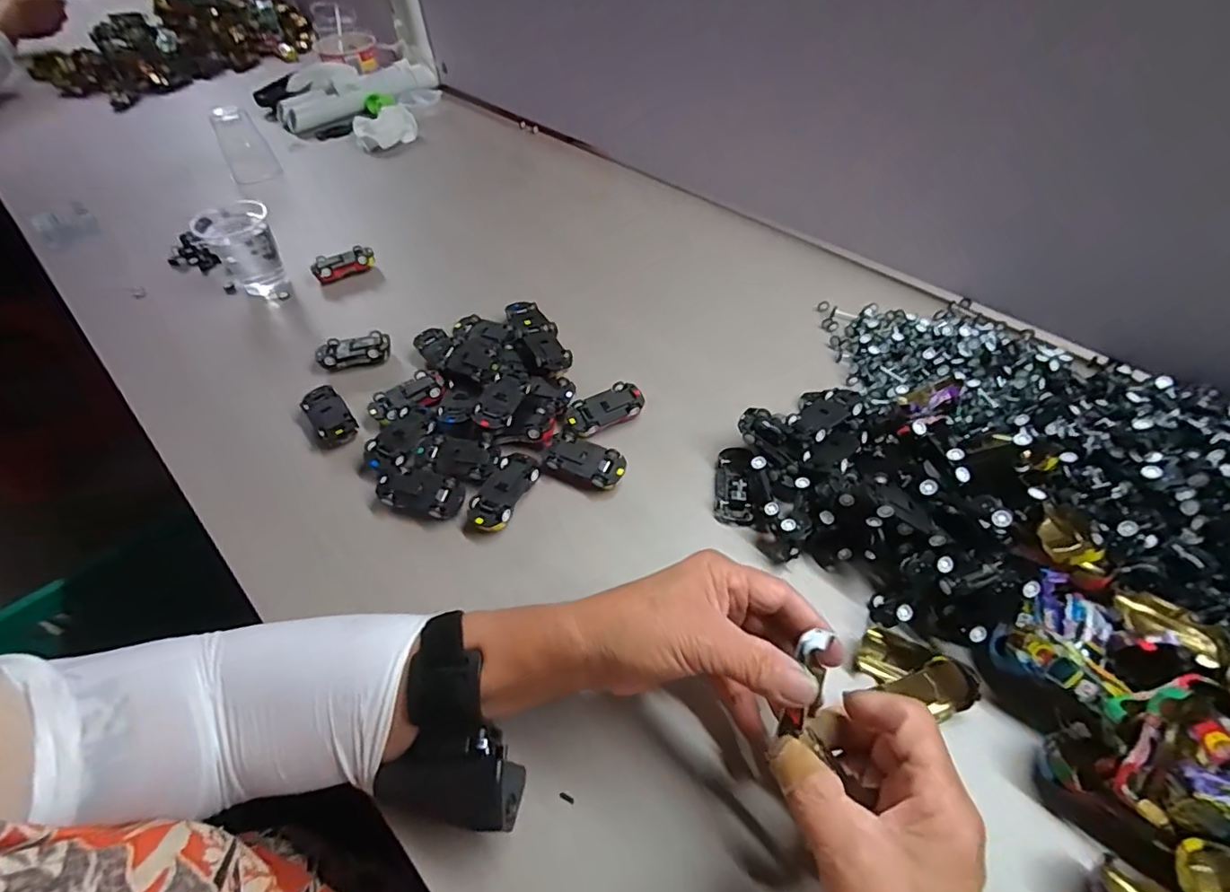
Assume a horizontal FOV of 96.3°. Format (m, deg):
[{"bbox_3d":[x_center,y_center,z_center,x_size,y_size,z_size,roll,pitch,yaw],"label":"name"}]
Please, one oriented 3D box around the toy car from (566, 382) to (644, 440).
[{"bbox_3d":[-0.009,-0.029,0.457,0.067,0.016,0.032,-25,57,-17],"label":"toy car"}]

